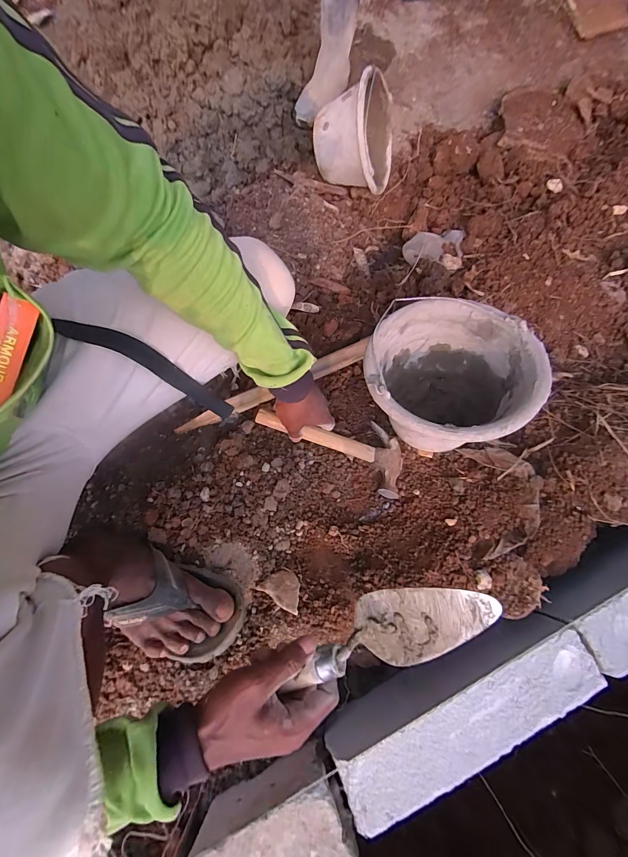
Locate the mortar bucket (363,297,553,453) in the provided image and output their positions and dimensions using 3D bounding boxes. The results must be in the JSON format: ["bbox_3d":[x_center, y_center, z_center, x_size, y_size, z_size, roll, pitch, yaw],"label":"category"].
[{"bbox_3d":[0.203,-0.079,0.570,0.238,0.194,0.243,0,75,0],"label":"mortar bucket"}]

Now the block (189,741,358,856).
[{"bbox_3d":[-0.047,0.502,0.428,0.173,0.087,0.109,-28,76,-7],"label":"block"}]

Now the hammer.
[{"bbox_3d":[0.027,0.023,0.580,0.252,0.047,0.114,19,75,-9],"label":"hammer"}]

